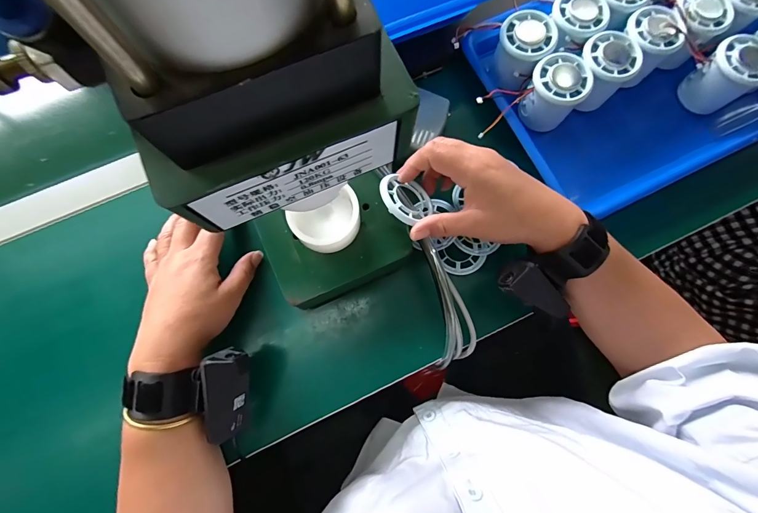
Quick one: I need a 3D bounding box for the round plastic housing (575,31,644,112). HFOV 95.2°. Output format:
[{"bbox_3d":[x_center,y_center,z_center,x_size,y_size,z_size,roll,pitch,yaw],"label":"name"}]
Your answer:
[{"bbox_3d":[0.236,-0.197,0.370,0.061,0.052,0.054,-14,77,-3],"label":"round plastic housing"}]

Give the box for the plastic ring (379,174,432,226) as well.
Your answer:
[{"bbox_3d":[0.025,-0.054,0.311,0.049,0.006,0.054,52,47,3],"label":"plastic ring"}]

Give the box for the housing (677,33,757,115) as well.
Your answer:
[{"bbox_3d":[0.372,-0.193,0.375,0.056,0.061,0.058,43,81,9],"label":"housing"}]

